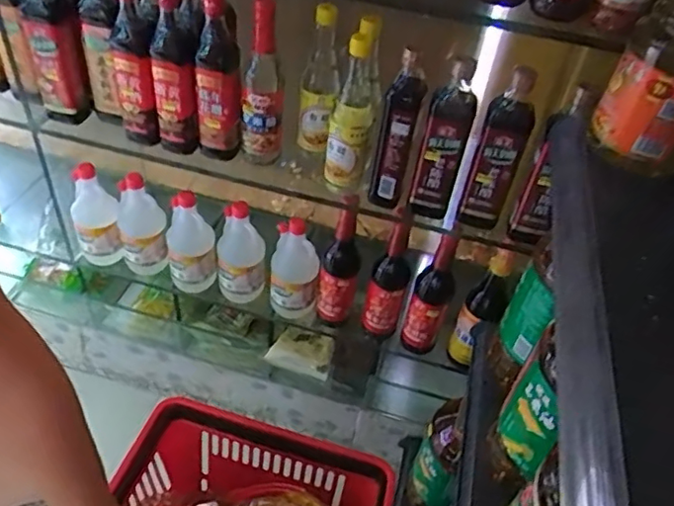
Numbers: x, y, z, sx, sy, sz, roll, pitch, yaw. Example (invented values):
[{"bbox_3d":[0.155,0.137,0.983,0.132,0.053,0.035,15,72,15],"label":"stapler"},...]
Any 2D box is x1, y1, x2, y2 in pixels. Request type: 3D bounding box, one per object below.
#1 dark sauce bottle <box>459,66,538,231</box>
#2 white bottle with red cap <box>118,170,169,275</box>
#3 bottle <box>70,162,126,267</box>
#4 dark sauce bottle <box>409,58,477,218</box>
[{"bbox_3d":[0.230,-0.137,0.828,0.054,0.248,0.062,10,43,3],"label":"dark sauce bottle"},{"bbox_3d":[-0.384,-0.051,1.136,0.085,0.218,0.069,-11,46,-19],"label":"white bottle with red cap"},{"bbox_3d":[-0.474,-0.062,1.138,0.079,0.217,0.074,-15,47,-22],"label":"bottle"},{"bbox_3d":[0.157,-0.157,0.839,0.059,0.239,0.062,18,44,11],"label":"dark sauce bottle"}]

